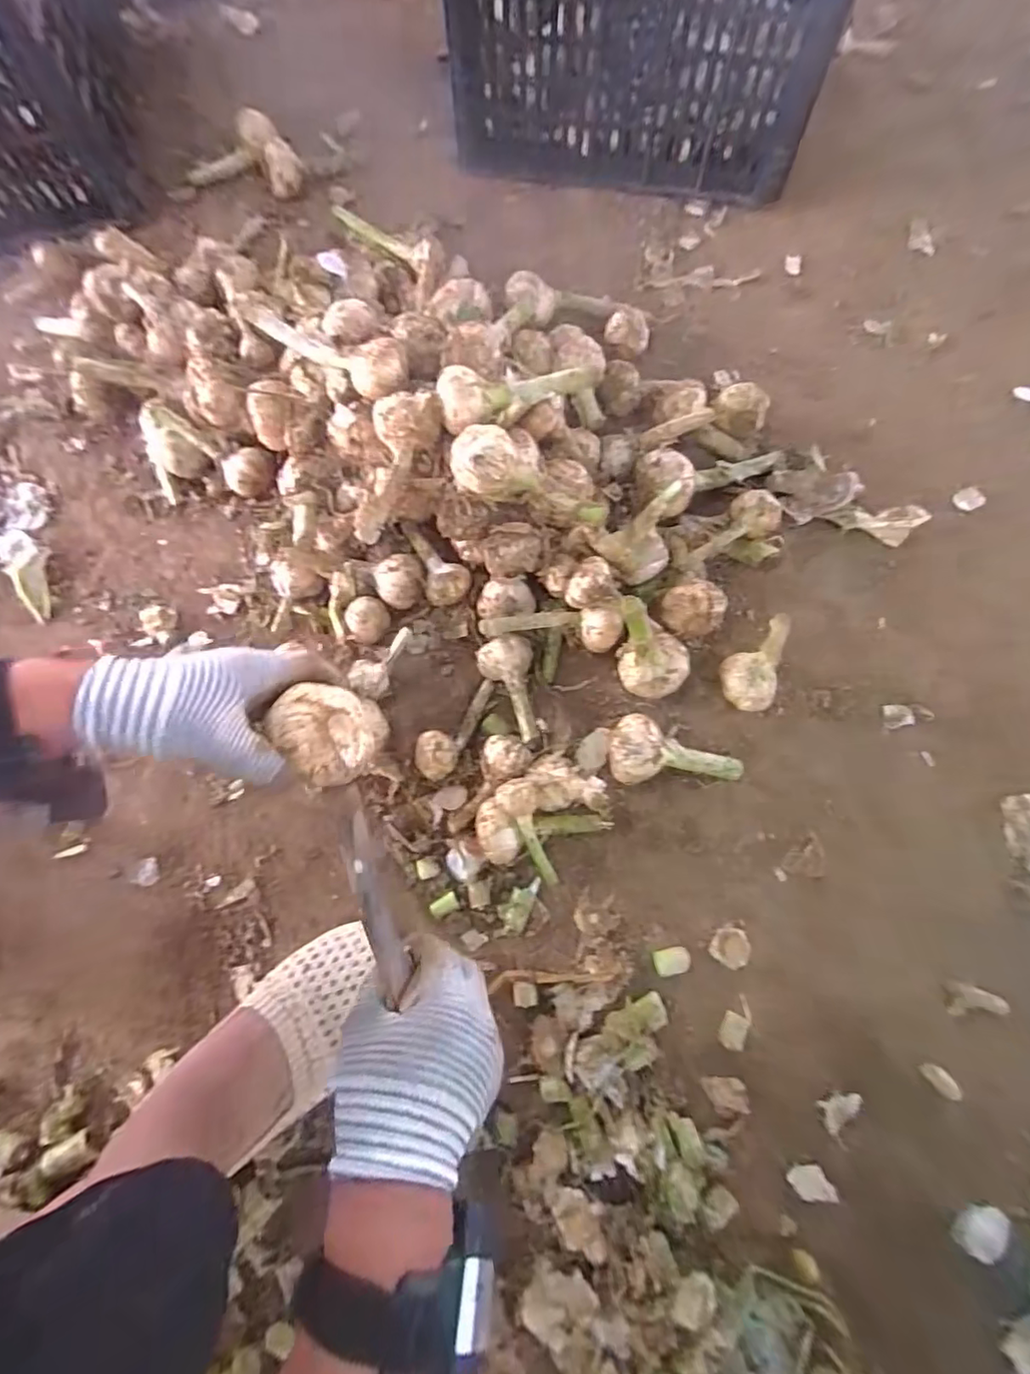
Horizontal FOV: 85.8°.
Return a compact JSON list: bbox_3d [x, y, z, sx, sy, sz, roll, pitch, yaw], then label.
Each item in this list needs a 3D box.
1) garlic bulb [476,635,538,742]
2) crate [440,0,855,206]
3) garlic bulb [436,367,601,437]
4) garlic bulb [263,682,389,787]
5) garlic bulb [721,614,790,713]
[{"bbox_3d":[0.003,0.004,0.513,0.049,0.044,0.094,-22,74,-5],"label":"garlic bulb"},{"bbox_3d":[0.154,-0.810,0.662,0.414,0.226,0.264,10,74,4],"label":"crate"},{"bbox_3d":[0.003,-0.244,0.464,0.131,0.048,0.046,-20,73,-6],"label":"garlic bulb"},{"bbox_3d":[-0.111,0.028,0.339,0.056,0.039,0.056,0,73,1],"label":"garlic bulb"},{"bbox_3d":[0.215,-0.013,0.490,0.064,0.076,0.051,-39,76,-10],"label":"garlic bulb"}]

